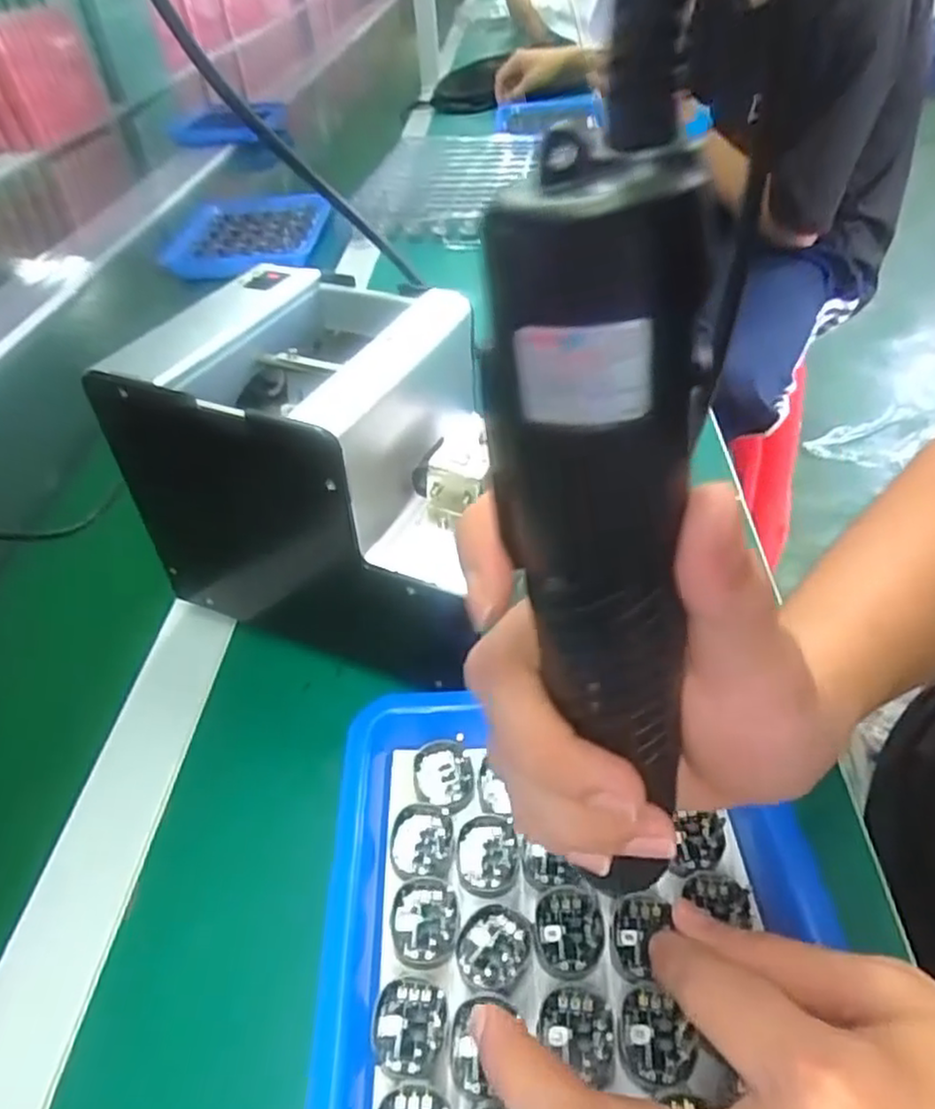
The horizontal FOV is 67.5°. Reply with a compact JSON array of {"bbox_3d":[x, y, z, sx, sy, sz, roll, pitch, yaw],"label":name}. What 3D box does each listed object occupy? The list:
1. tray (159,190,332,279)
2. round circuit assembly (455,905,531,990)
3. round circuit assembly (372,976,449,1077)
[{"bbox_3d":[-0.262,-0.395,0.855,0.179,0.034,0.208,-9,41,-1],"label":"tray"},{"bbox_3d":[0.009,0.139,0.247,0.025,0.005,0.025,-4,41,4],"label":"round circuit assembly"},{"bbox_3d":[-0.019,0.154,0.230,0.023,0.004,0.028,-4,41,4],"label":"round circuit assembly"}]

